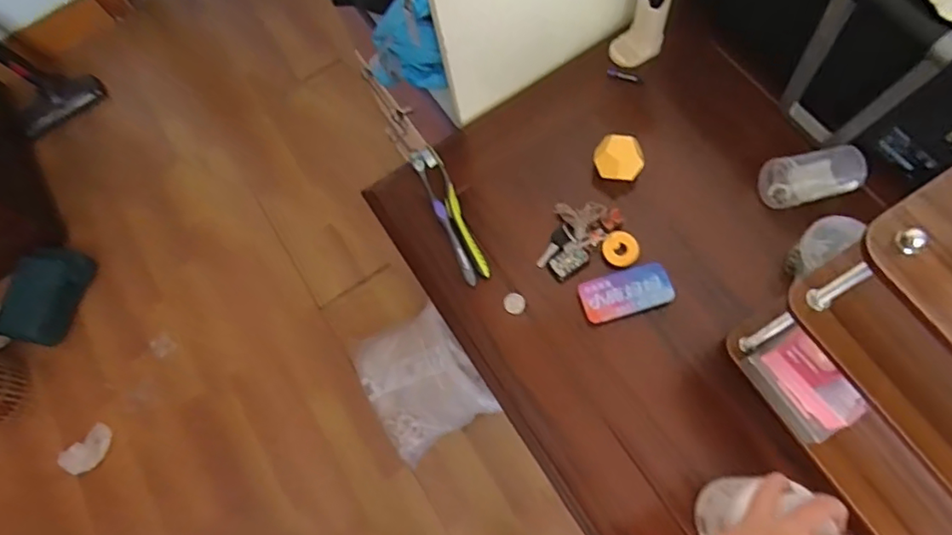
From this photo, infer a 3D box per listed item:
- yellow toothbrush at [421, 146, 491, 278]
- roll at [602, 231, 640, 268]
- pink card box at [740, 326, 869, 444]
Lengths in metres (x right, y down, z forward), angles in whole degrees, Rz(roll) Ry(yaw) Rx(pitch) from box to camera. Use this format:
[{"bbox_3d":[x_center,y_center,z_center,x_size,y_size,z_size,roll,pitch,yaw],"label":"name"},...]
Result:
[{"bbox_3d":[-0.023,-0.066,0.675,0.019,0.012,0.172,-22,68,-5],"label":"yellow toothbrush"},{"bbox_3d":[0.158,-0.019,0.643,0.038,0.016,0.038,-1,68,3],"label":"roll"},{"bbox_3d":[0.289,0.106,0.516,0.021,0.080,0.089,-29,69,-8],"label":"pink card box"}]

